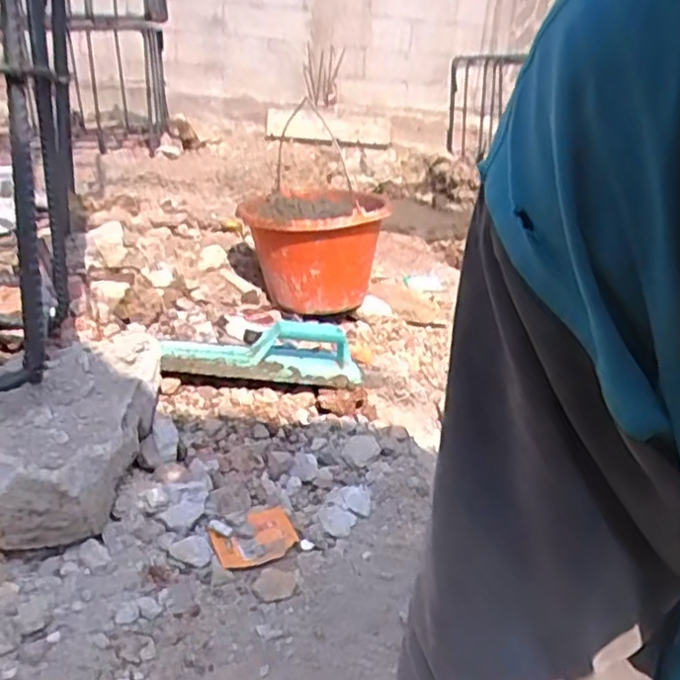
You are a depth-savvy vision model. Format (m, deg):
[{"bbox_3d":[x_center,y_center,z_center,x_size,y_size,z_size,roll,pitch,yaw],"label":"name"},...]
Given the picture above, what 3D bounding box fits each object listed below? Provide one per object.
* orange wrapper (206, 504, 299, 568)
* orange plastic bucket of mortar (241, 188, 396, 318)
[{"bbox_3d":[-0.086,0.195,0.679,0.085,0.012,0.069,-6,22,-27],"label":"orange wrapper"},{"bbox_3d":[-0.040,-0.137,1.071,0.209,0.177,0.185,8,20,11],"label":"orange plastic bucket of mortar"}]

